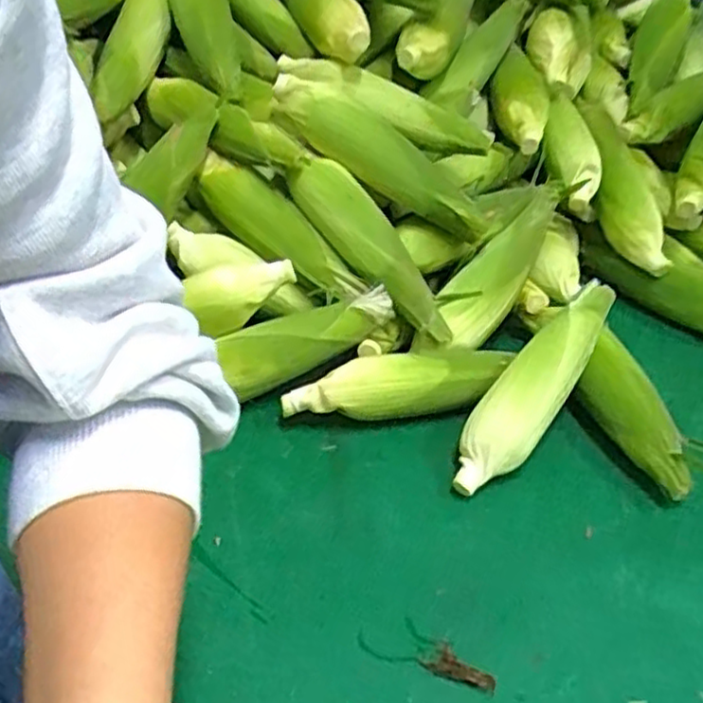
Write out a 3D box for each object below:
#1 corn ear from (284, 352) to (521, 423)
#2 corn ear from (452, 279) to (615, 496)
[{"bbox_3d":[0.047,0.043,0.728,0.229,0.061,0.061,-10,40,-14],"label":"corn ear"},{"bbox_3d":[0.179,0.030,0.696,0.065,0.047,0.264,28,66,30],"label":"corn ear"}]

